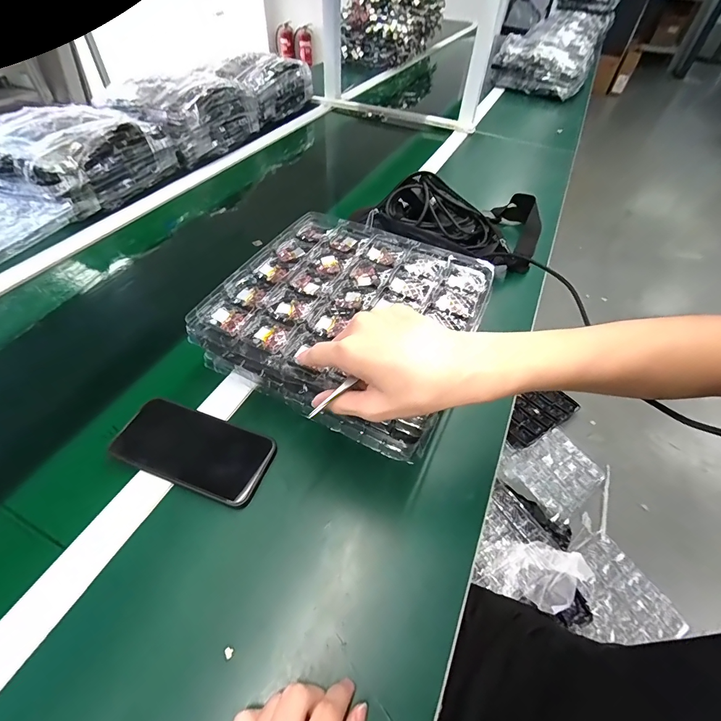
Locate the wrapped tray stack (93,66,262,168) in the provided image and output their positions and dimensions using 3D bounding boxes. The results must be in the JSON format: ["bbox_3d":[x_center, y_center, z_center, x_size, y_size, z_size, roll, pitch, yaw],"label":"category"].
[{"bbox_3d":[-0.420,-0.618,0.918,0.214,0.140,0.305,20,51,13],"label":"wrapped tray stack"}]

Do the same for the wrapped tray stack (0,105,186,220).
[{"bbox_3d":[-0.587,-0.421,0.752,0.272,0.114,0.287,17,51,12],"label":"wrapped tray stack"}]

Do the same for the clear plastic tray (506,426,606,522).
[{"bbox_3d":[0.623,0.347,1.166,0.262,0.034,0.211,-23,55,-21],"label":"clear plastic tray"}]

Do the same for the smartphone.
[{"bbox_3d":[-0.178,0.093,0.396,0.157,0.017,0.078,15,50,10],"label":"smartphone"}]

